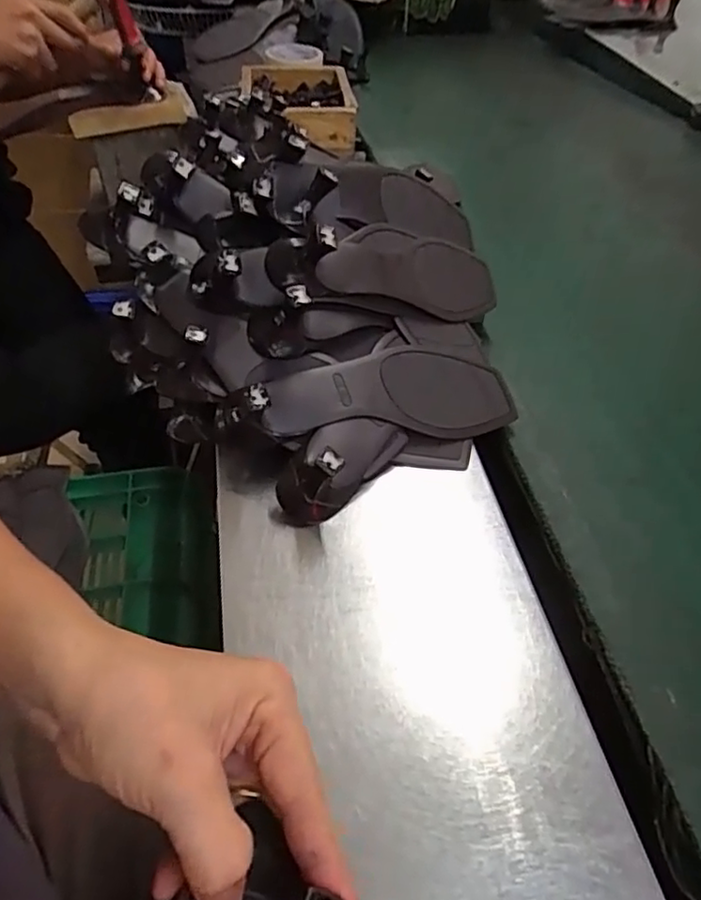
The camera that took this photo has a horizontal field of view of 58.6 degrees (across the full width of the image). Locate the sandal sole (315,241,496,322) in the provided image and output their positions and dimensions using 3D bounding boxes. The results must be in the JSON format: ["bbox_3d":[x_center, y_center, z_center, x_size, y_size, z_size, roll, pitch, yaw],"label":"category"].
[{"bbox_3d":[0.055,-0.144,0.523,0.205,0.011,0.076,-8,76,-39],"label":"sandal sole"}]

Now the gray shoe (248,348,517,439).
[{"bbox_3d":[0.031,-0.041,0.483,0.209,0.055,0.073,-8,48,-9],"label":"gray shoe"}]

